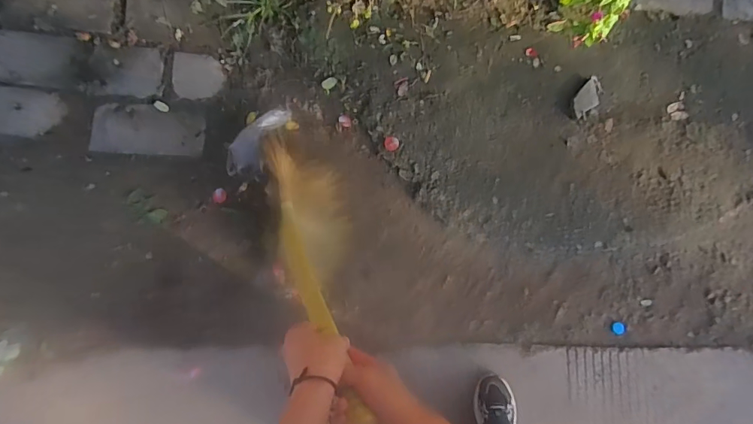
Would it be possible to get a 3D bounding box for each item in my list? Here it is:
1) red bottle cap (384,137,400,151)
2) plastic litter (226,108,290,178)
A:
[{"bbox_3d":[0.042,-0.187,1.241,0.038,0.004,0.040,0,85,-4],"label":"red bottle cap"},{"bbox_3d":[-0.310,-0.183,1.173,0.089,0.071,0.203,26,83,-3],"label":"plastic litter"}]

